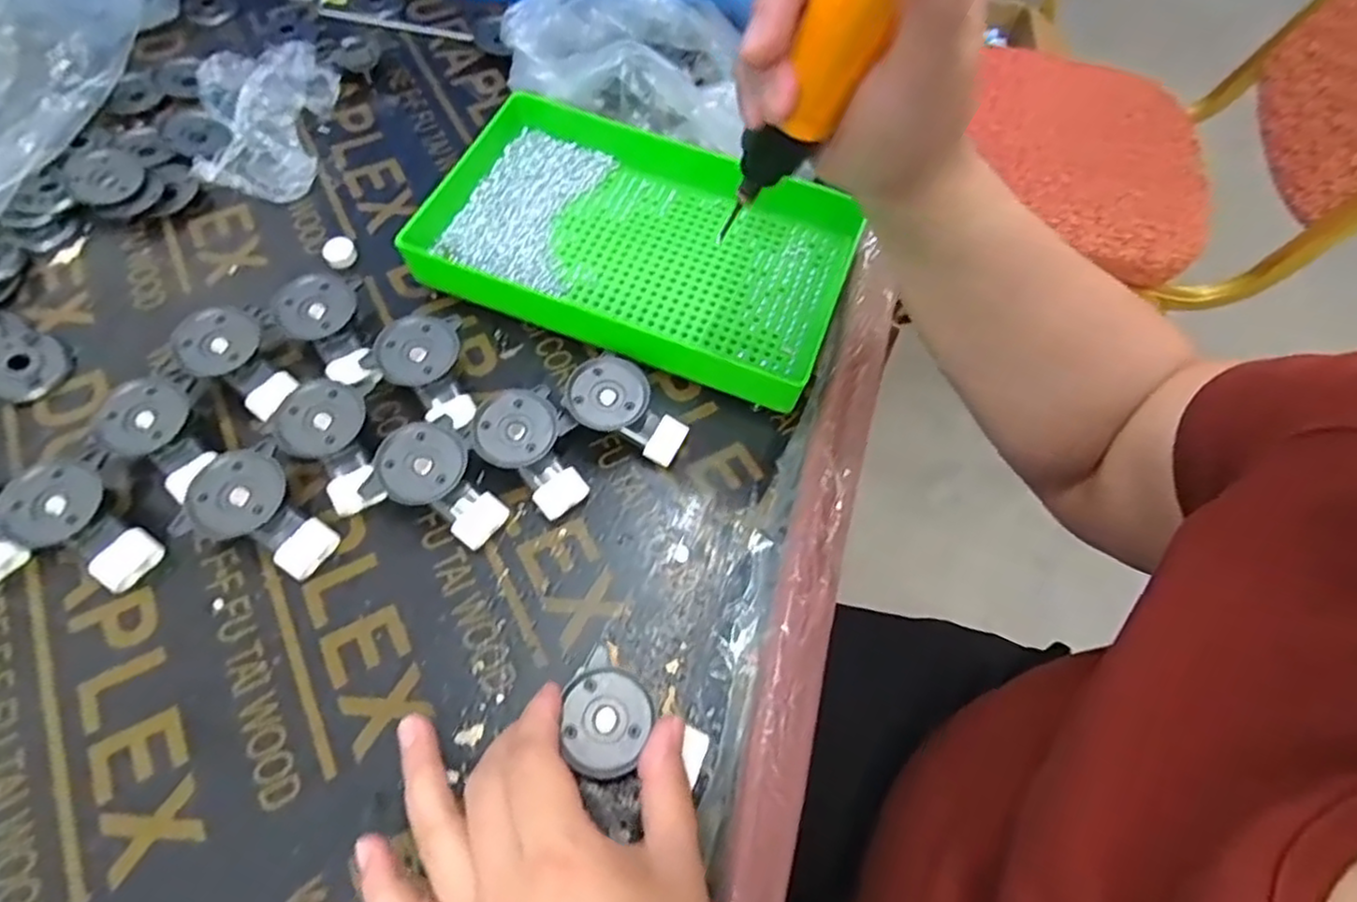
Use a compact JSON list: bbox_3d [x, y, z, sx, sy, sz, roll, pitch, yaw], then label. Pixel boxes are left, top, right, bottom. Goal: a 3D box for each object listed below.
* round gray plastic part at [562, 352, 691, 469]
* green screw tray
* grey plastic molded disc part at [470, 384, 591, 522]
[{"bbox_3d":[-0.028,-0.019,0.374,0.064,0.029,0.042,31,65,12],"label":"round gray plastic part"},{"bbox_3d":[-0.027,-0.132,0.425,0.252,0.040,0.162,19,63,6],"label":"green screw tray"},{"bbox_3d":[-0.076,0.002,0.361,0.044,0.029,0.064,-30,68,-17],"label":"grey plastic molded disc part"}]

